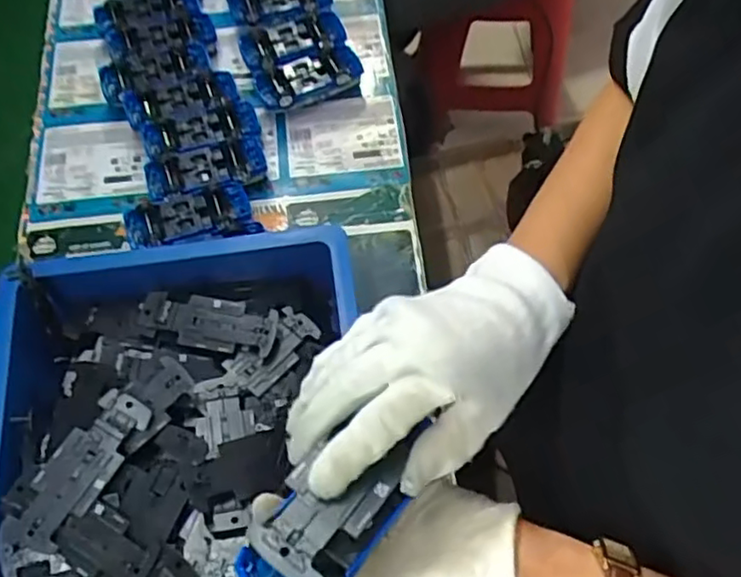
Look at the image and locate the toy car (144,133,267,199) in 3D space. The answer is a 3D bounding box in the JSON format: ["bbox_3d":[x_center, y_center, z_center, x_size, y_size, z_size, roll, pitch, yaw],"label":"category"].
[{"bbox_3d":[-0.181,-0.130,0.726,0.134,0.033,0.063,-24,65,-10],"label":"toy car"}]

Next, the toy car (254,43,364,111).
[{"bbox_3d":[-0.072,-0.255,0.784,0.135,0.037,0.061,-26,66,-11],"label":"toy car"}]

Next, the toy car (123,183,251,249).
[{"bbox_3d":[-0.196,-0.071,0.698,0.129,0.045,0.067,-13,64,-4],"label":"toy car"}]

